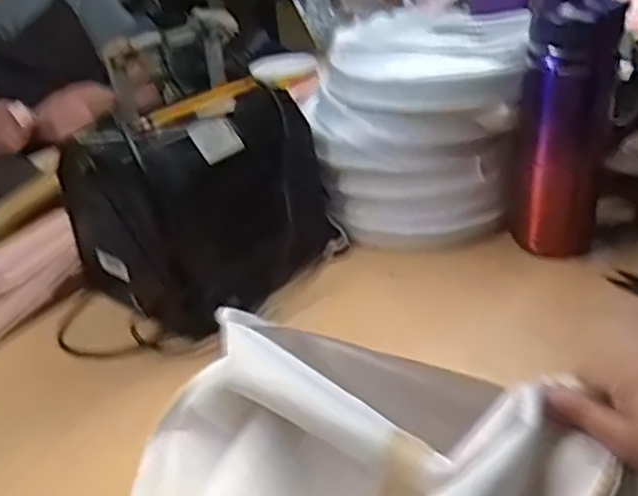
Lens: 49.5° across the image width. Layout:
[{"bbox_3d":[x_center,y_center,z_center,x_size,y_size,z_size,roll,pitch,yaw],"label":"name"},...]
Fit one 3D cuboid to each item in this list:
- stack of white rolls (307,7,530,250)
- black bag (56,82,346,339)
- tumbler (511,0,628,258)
[{"bbox_3d":[0.095,-0.115,0.674,0.184,0.175,0.156,-1,30,11],"label":"stack of white rolls"},{"bbox_3d":[-0.102,-0.048,0.610,0.162,0.151,0.182,16,37,36],"label":"black bag"},{"bbox_3d":[0.205,-0.103,0.582,0.075,0.230,0.081,1,30,15],"label":"tumbler"}]

